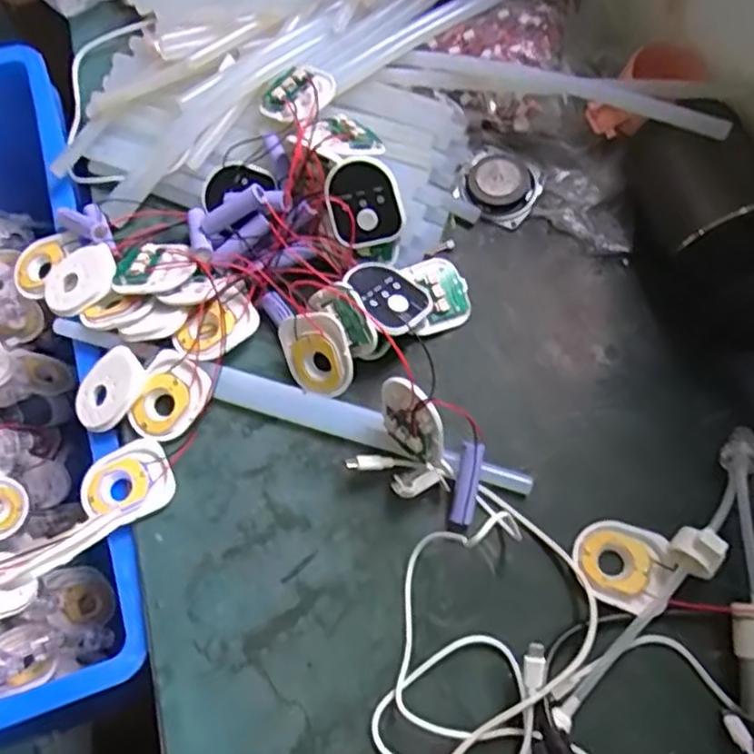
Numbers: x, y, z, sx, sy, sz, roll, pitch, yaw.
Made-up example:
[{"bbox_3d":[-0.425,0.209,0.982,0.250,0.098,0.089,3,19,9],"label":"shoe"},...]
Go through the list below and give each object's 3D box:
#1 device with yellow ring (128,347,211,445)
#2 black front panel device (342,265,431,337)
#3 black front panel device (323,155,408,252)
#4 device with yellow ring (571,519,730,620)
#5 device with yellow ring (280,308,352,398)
[{"bbox_3d":[-0.136,0.014,0.459,0.046,0.013,0.058,17,70,6],"label":"device with yellow ring"},{"bbox_3d":[0.008,-0.057,0.463,0.057,0.006,0.049,39,54,13],"label":"black front panel device"},{"bbox_3d":[-0.008,-0.114,0.457,0.050,0.058,0.009,1,30,11],"label":"black front panel device"},{"bbox_3d":[0.154,0.110,0.400,0.071,0.042,0.052,16,70,6],"label":"device with yellow ring"},{"bbox_3d":[-0.040,-0.014,0.455,0.050,0.056,0.011,-3,23,30],"label":"device with yellow ring"}]

